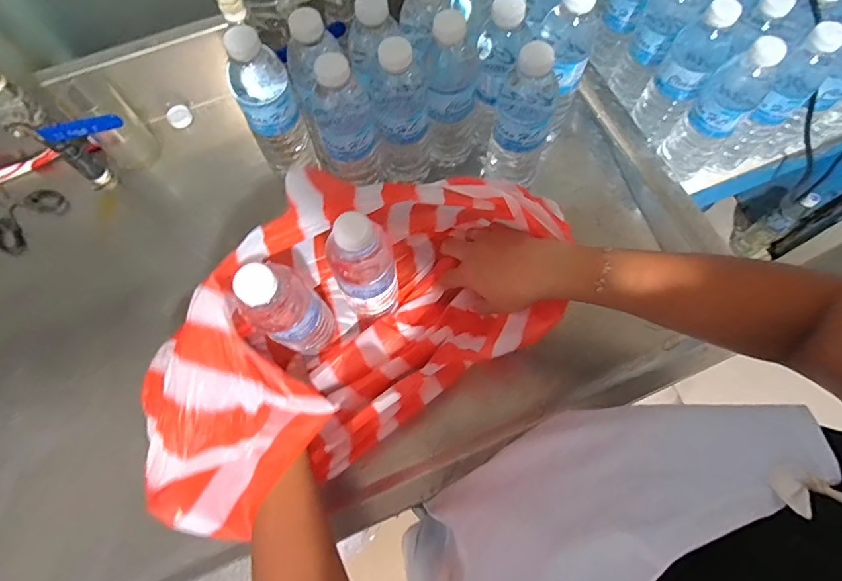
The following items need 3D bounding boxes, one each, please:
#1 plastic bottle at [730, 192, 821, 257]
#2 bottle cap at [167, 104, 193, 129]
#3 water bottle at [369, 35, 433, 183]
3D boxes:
[{"bbox_3d":[1.050,-0.193,1.363,0.074,0.272,0.073,-40,74,-13],"label":"plastic bottle"},{"bbox_3d":[-0.340,-0.245,0.646,0.032,0.016,0.028,-38,73,-12],"label":"bottle cap"},{"bbox_3d":[-0.023,-0.189,0.510,0.065,0.195,0.060,-4,69,-1],"label":"water bottle"}]

